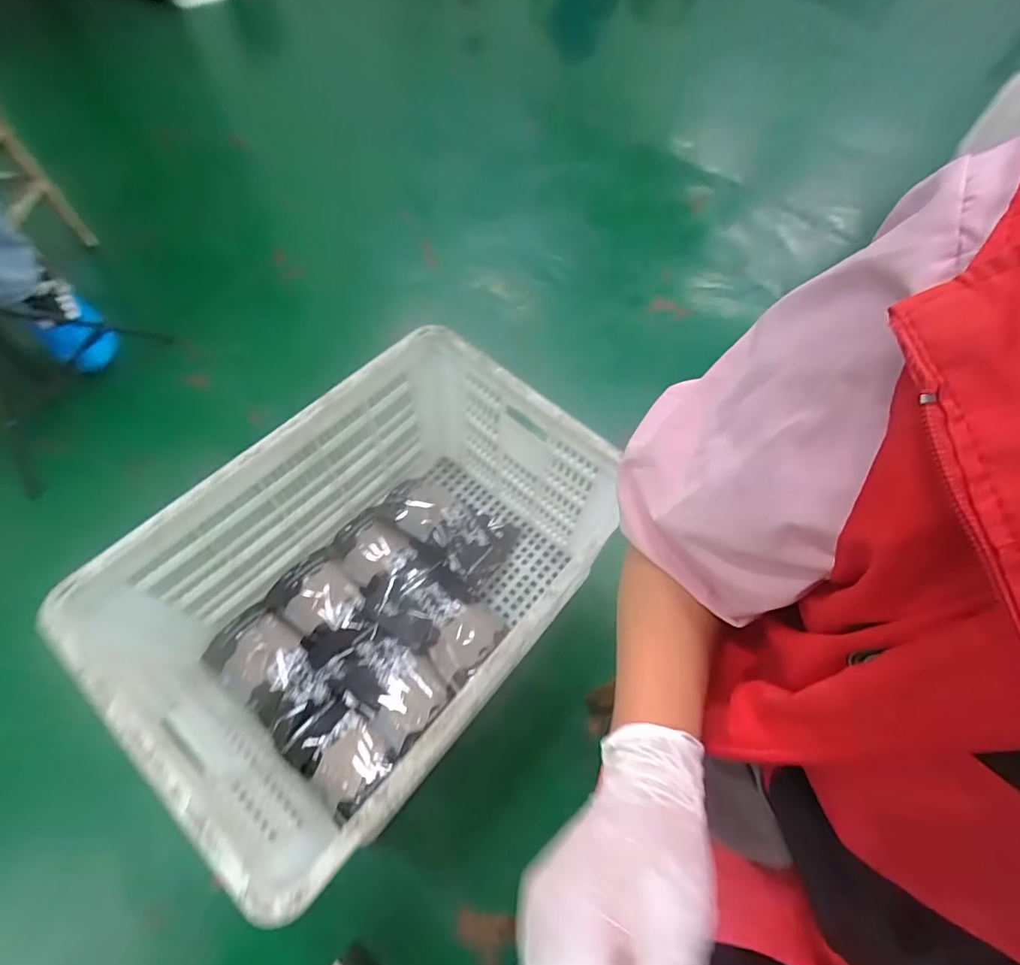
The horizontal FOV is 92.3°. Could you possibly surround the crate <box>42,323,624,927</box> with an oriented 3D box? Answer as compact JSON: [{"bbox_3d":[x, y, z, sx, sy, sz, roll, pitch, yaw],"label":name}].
[{"bbox_3d":[-0.171,0.150,0.726,0.414,0.350,0.597,37,65,17],"label":"crate"}]

